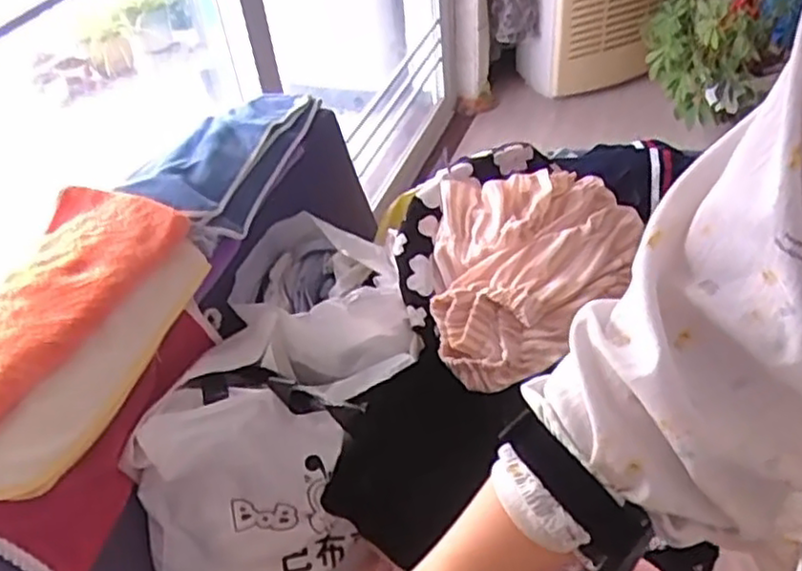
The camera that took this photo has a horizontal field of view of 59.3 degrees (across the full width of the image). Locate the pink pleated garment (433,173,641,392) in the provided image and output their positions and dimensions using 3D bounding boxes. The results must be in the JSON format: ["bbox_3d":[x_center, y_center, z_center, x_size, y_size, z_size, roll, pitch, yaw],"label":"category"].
[{"bbox_3d":[0.171,-0.021,0.866,0.261,0.124,0.249,-2,43,5],"label":"pink pleated garment"}]

